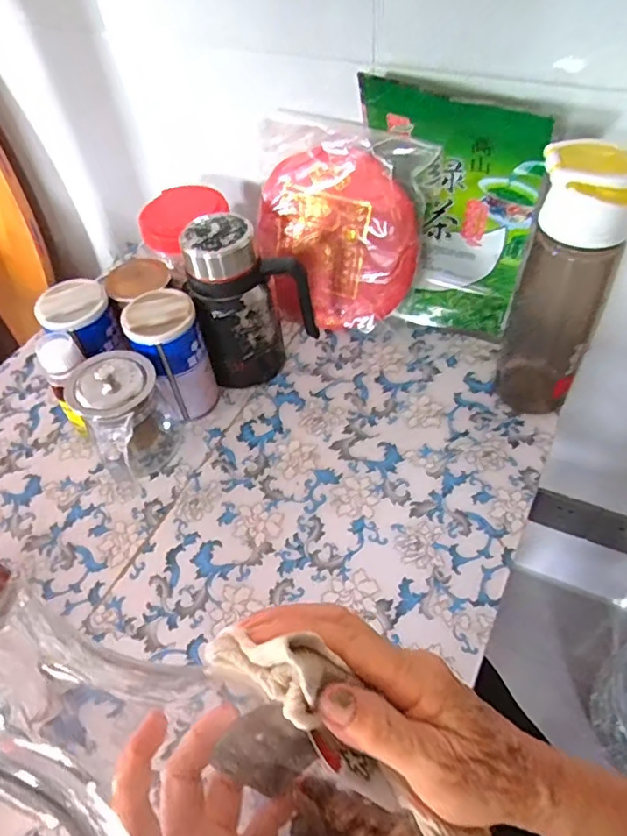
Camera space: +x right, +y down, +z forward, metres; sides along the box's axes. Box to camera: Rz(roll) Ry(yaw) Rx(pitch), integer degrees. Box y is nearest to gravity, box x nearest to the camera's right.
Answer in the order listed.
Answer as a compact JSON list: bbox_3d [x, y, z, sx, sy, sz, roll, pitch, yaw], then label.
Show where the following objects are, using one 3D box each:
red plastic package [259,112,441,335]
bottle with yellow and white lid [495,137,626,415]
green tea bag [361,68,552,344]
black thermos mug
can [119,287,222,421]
[{"bbox_3d":[0.023,-0.198,0.622,0.191,0.210,0.050,20,35,17],"label":"red plastic package"},{"bbox_3d":[0.212,-0.109,0.503,0.071,0.244,0.068,20,56,19],"label":"bottle with yellow and white lid"},{"bbox_3d":[0.129,-0.192,0.579,0.166,0.246,0.034,19,55,18],"label":"green tea bag"},{"bbox_3d":[-0.061,-0.114,0.583,0.111,0.165,0.069,-19,53,-10],"label":"black thermos mug"},{"bbox_3d":[-0.135,-0.057,0.571,0.065,0.125,0.063,-2,52,3],"label":"can"}]

